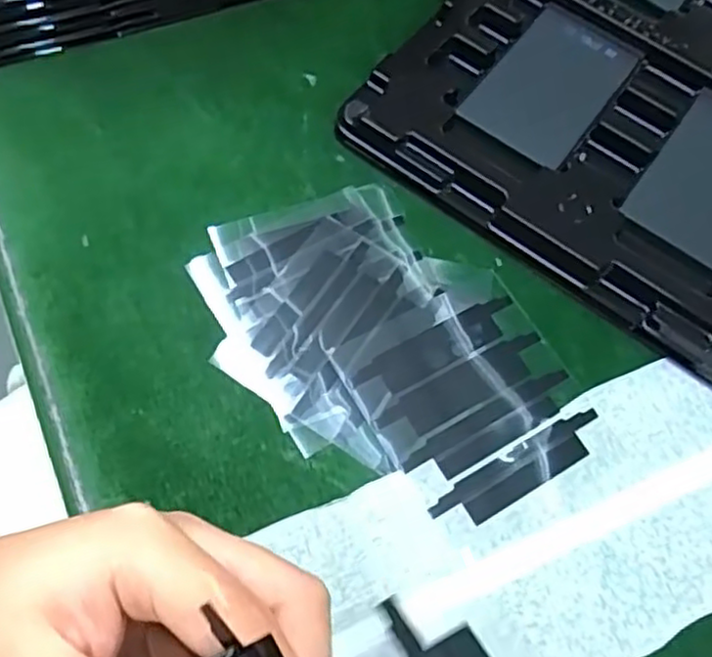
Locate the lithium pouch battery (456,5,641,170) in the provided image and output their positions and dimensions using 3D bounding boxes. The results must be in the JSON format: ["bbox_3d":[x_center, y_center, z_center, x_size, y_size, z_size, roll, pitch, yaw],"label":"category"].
[{"bbox_3d":[0.092,-0.116,0.334,0.055,0.007,0.086,34,67,9],"label":"lithium pouch battery"}]

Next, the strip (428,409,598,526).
[{"bbox_3d":[0.062,0.053,0.269,0.074,0.004,0.017,-27,69,-16],"label":"strip"}]

